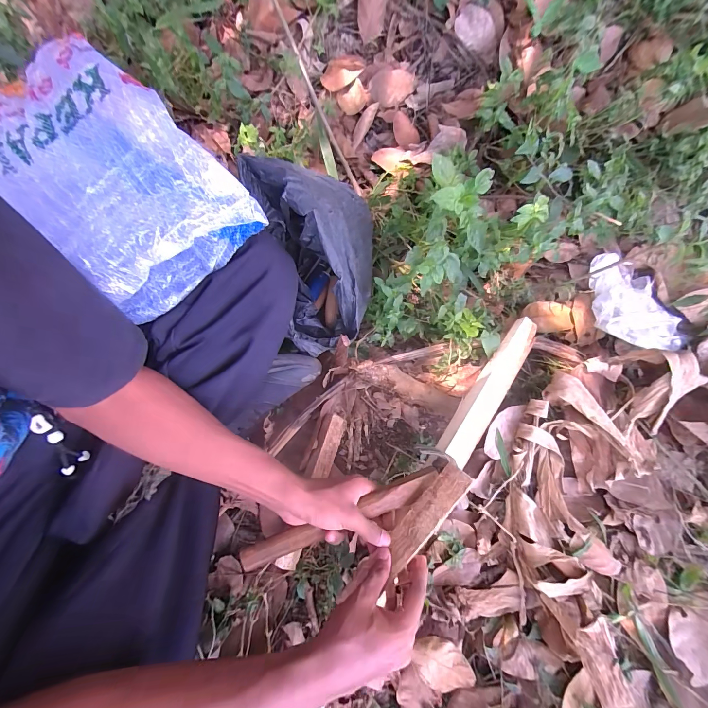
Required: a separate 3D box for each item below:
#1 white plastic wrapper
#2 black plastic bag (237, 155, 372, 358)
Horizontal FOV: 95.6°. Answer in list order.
[{"bbox_3d":[0.479,-0.091,0.560,0.150,0.035,0.173,1,71,0],"label":"white plastic wrapper"},{"bbox_3d":[-0.039,-0.132,0.468,0.179,0.198,0.232,-14,71,-5],"label":"black plastic bag"}]

